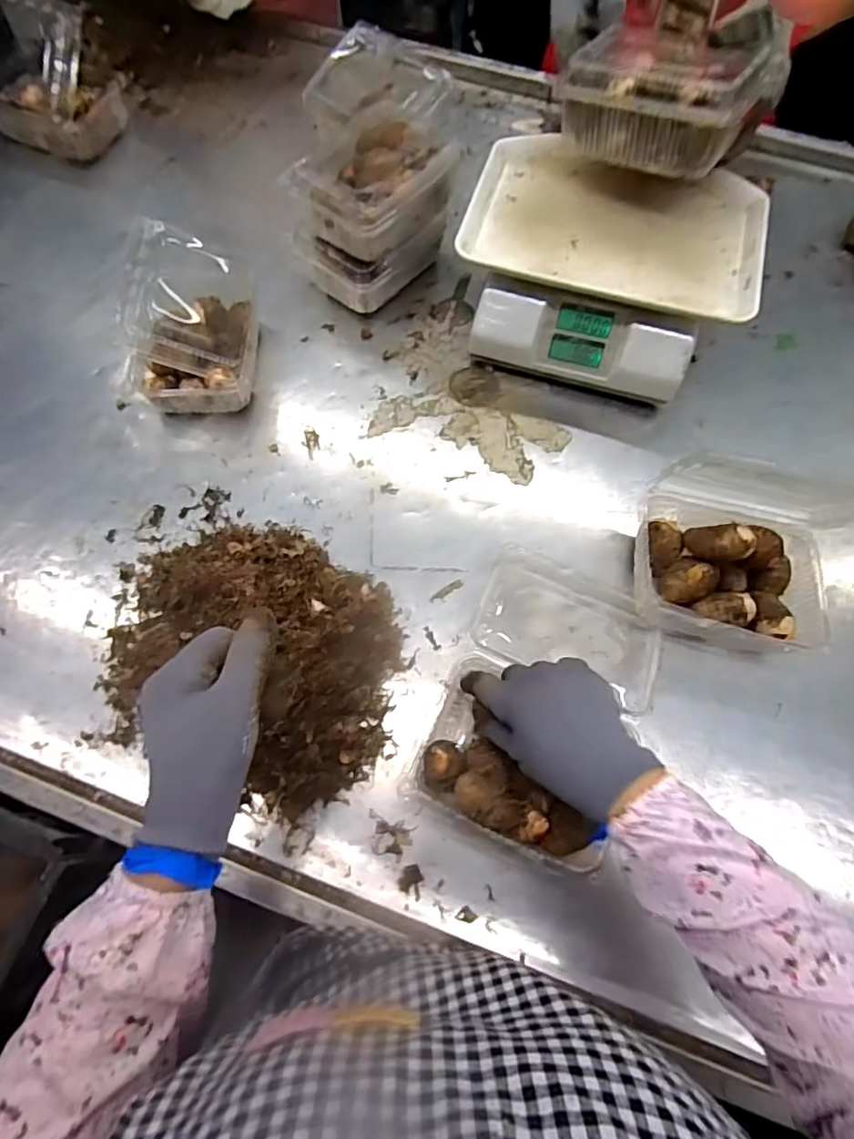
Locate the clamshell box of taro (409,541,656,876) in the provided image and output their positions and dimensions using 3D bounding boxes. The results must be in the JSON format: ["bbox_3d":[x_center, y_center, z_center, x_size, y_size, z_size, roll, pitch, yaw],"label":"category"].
[{"bbox_3d":[0.105,0.106,0.501,0.168,0.069,0.246,22,70,6],"label":"clamshell box of taro"}]

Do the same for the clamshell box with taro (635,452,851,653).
[{"bbox_3d":[0.279,-0.006,0.507,0.173,0.152,0.127,16,70,4],"label":"clamshell box with taro"}]

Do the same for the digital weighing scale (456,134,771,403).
[{"bbox_3d":[0.189,-0.326,0.638,0.288,0.125,0.221,15,70,3],"label":"digital weighing scale"}]

